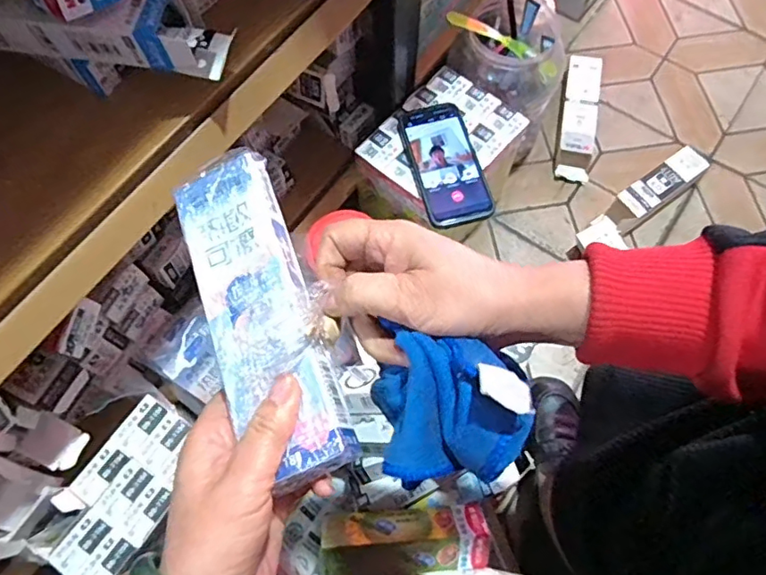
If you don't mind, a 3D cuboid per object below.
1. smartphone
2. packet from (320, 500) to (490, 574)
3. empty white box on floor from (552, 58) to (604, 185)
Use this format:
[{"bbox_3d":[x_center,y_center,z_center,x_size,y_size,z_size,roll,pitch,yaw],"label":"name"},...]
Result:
[{"bbox_3d":[0.074,-0.149,0.674,0.077,0.011,0.161,-17,72,1],"label":"smartphone"},{"bbox_3d":[0.022,0.273,0.606,0.180,0.048,0.062,1,31,-5],"label":"packet"},{"bbox_3d":[0.317,-0.280,0.910,0.065,0.046,0.223,11,68,4],"label":"empty white box on floor"}]

